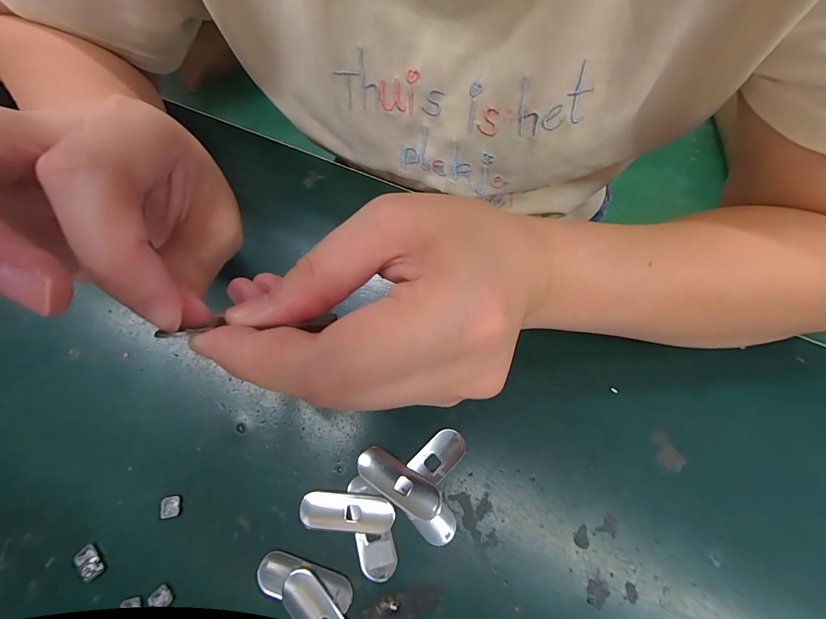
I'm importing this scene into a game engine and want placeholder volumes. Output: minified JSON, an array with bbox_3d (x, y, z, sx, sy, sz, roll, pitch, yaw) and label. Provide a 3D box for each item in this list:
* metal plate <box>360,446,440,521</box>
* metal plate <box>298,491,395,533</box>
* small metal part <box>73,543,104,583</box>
[{"bbox_3d":[-0.009,0.095,0.197,0.049,0.008,0.019,28,73,12],"label":"metal plate"},{"bbox_3d":[-0.036,0.111,0.194,0.051,0.004,0.018,3,69,3],"label":"metal plate"},{"bbox_3d":[-0.172,0.135,0.189,0.010,0.004,0.017,-42,73,-13],"label":"small metal part"}]

